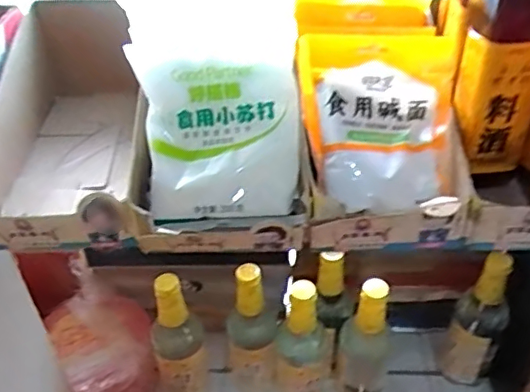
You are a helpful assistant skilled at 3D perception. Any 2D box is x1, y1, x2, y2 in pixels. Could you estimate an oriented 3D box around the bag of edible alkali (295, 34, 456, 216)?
[{"bbox_3d":[0.110,-0.066,0.489,0.149,0.038,0.162,-4,80,-10],"label":"bag of edible alkali"}]

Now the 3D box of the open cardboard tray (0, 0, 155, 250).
[{"bbox_3d":[-0.181,-0.083,0.511,0.132,0.141,0.288,-7,41,-6],"label":"open cardboard tray"}]

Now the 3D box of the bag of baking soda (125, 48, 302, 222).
[{"bbox_3d":[-0.035,-0.048,0.479,0.126,0.132,0.032,-3,-1,-2],"label":"bag of baking soda"}]

